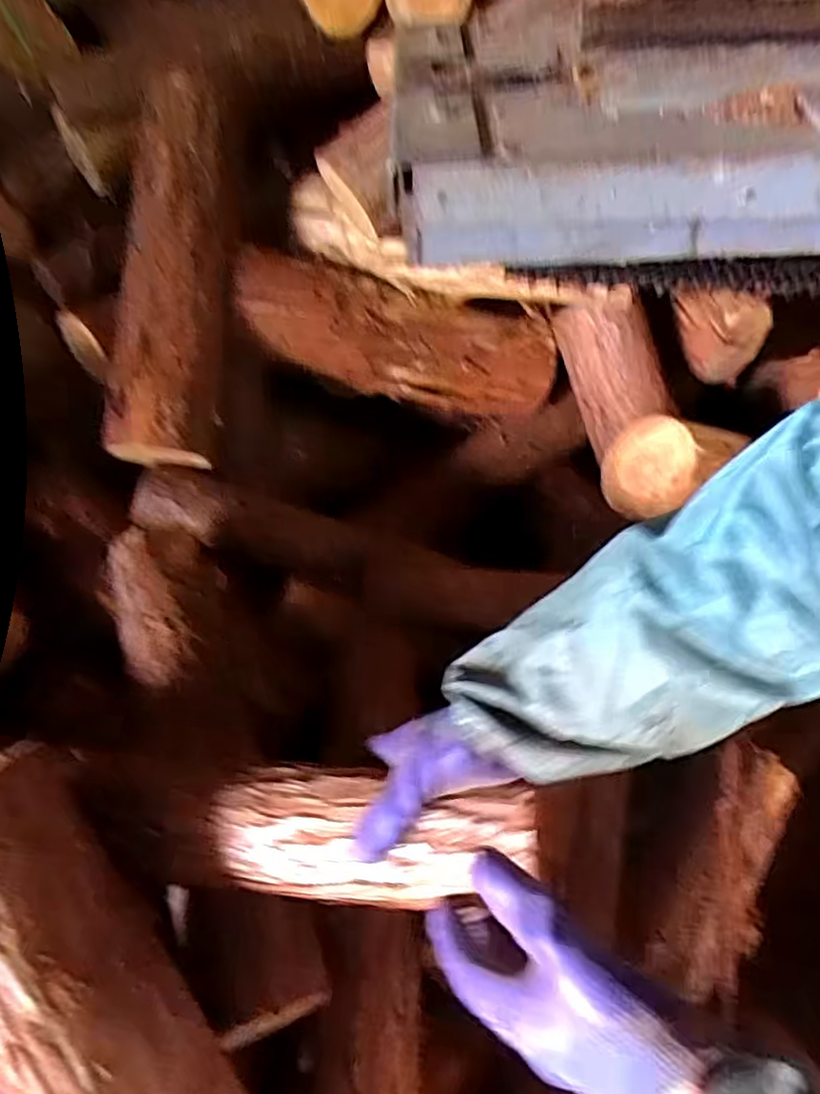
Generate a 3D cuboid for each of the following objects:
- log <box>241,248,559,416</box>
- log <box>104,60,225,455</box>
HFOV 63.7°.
[{"bbox_3d":[-0.019,-0.327,1.027,0.489,0.145,0.117,10,48,-19],"label":"log"},{"bbox_3d":[-0.310,-0.370,0.874,0.129,0.089,0.505,1,86,5],"label":"log"}]

